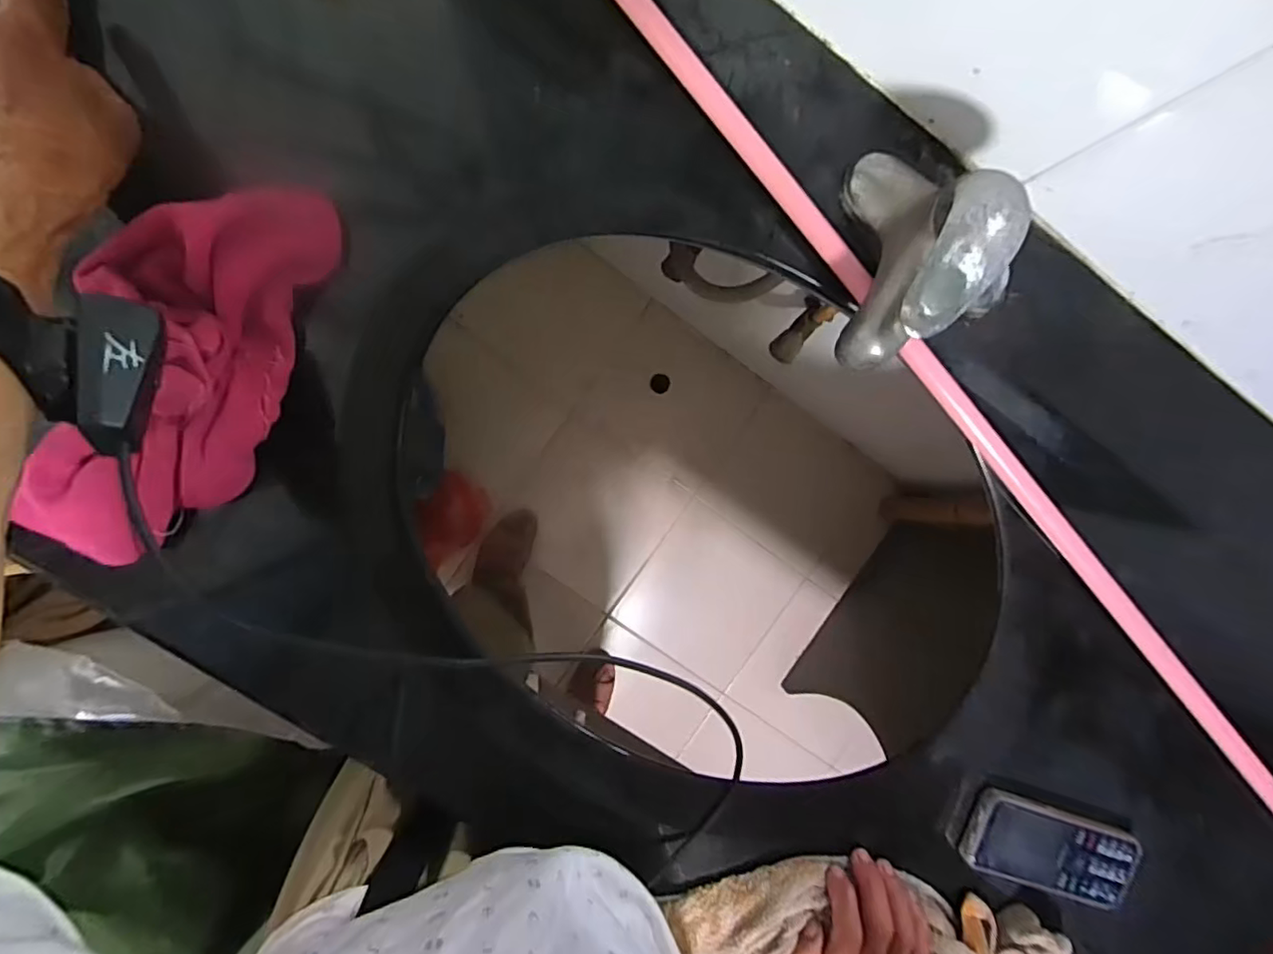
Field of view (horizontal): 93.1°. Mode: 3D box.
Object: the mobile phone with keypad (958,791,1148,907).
[{"bbox_3d":[0.315,0.283,0.455,0.128,0.020,0.061,18,93,-6],"label":"mobile phone with keypad"}]

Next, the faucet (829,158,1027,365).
[{"bbox_3d":[0.171,-0.133,0.367,0.073,0.114,0.143,9,95,-4],"label":"faucet"}]

